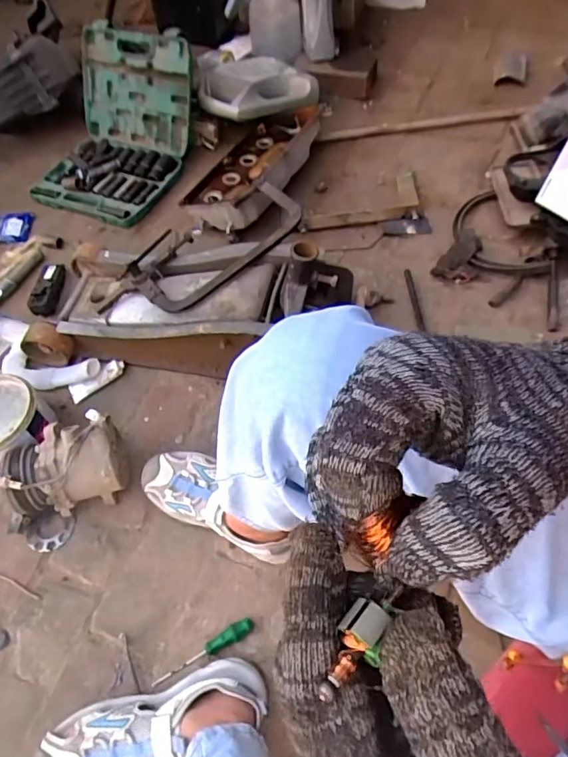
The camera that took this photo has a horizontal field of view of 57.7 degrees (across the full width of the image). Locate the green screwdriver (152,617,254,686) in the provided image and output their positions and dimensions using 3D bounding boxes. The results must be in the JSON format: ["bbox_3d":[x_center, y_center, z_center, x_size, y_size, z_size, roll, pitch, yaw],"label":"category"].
[{"bbox_3d":[-0.109,0.377,0.710,0.147,0.018,0.020,-28,59,-13],"label":"green screwdriver"}]

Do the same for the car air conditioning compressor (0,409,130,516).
[{"bbox_3d":[-0.339,0.139,0.805,0.172,0.137,0.113,-18,58,-7],"label":"car air conditioning compressor"}]

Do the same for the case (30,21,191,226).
[{"bbox_3d":[-0.429,-0.633,1.274,0.339,0.217,0.442,16,60,14],"label":"case"}]

